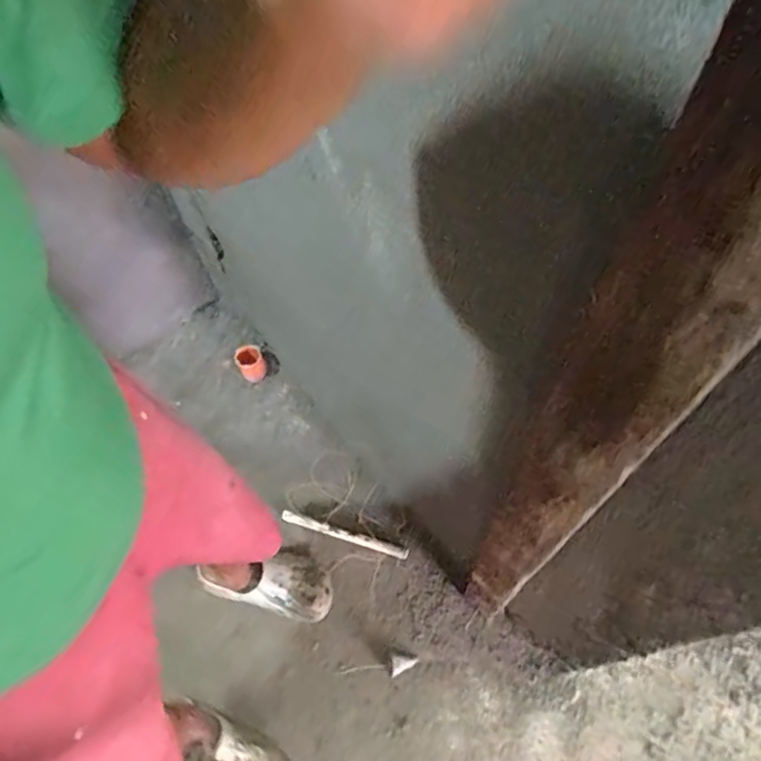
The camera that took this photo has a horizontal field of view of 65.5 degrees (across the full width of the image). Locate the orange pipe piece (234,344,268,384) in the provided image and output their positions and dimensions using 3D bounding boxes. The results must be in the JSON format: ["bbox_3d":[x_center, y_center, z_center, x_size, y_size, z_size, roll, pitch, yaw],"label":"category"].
[{"bbox_3d":[-0.322,-0.042,1.476,0.067,0.077,0.069,-27,65,-12],"label":"orange pipe piece"}]

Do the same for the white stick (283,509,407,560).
[{"bbox_3d":[-0.079,0.336,1.289,0.284,0.018,0.024,16,63,9],"label":"white stick"}]

